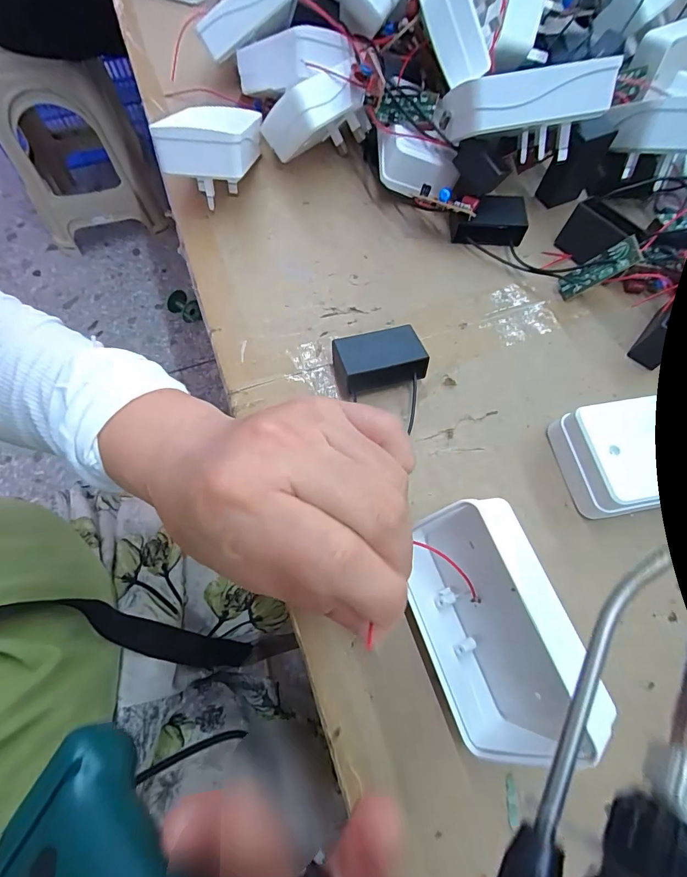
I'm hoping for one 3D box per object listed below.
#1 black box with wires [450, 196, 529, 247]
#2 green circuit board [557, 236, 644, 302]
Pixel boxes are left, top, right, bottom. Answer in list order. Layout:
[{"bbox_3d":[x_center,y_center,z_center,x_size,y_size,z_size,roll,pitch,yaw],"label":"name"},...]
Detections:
[{"bbox_3d":[0.099,-0.152,0.278,0.050,0.021,0.026,2,67,0],"label":"black box with wires"},{"bbox_3d":[0.156,-0.103,0.247,0.004,0.046,0.014,-31,92,-37],"label":"green circuit board"}]

